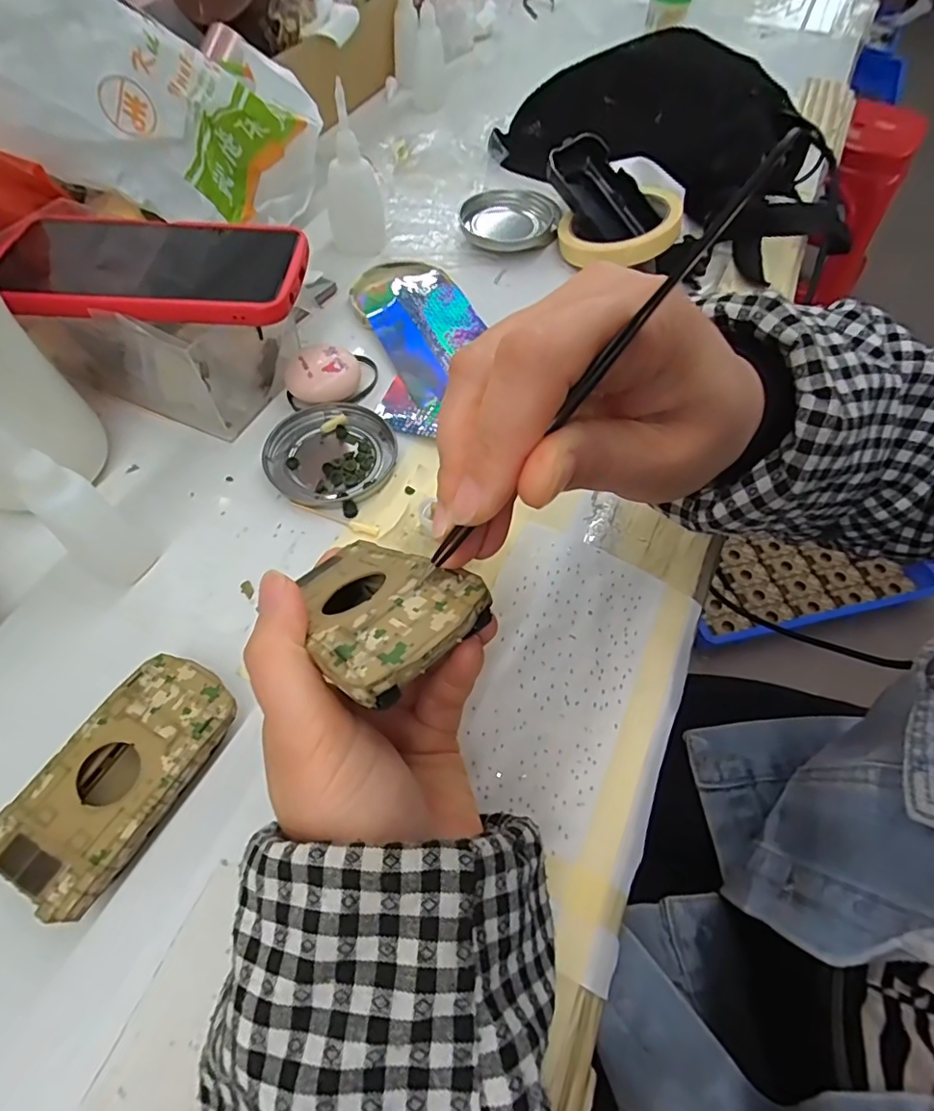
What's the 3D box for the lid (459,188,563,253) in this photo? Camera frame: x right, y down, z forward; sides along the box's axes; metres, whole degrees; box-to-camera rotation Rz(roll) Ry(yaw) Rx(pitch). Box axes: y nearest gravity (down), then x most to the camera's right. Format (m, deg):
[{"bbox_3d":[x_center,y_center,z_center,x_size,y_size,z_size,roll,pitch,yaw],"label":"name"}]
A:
[{"bbox_3d":[0.037,-0.290,0.474,0.083,0.017,0.085,1,58,-1],"label":"lid"}]

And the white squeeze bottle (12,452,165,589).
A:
[{"bbox_3d":[-0.184,-0.014,0.266,0.025,0.078,0.027,30,62,16],"label":"white squeeze bottle"}]

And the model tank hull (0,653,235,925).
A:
[{"bbox_3d":[-0.143,0.093,0.233,0.052,0.029,0.095,26,61,14],"label":"model tank hull"}]

